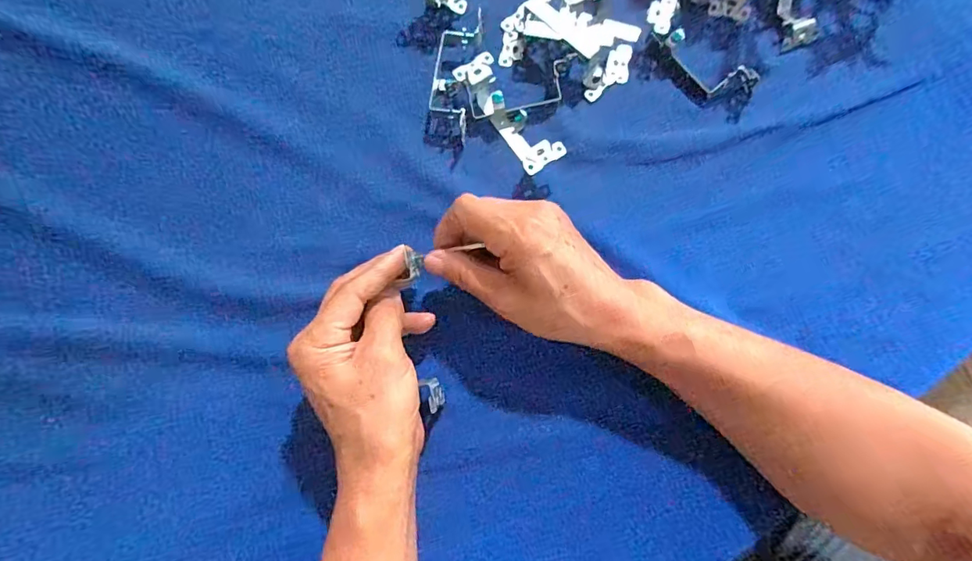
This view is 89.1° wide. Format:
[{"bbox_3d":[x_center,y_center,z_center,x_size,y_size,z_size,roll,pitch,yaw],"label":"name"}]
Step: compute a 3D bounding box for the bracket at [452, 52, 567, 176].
[{"bbox_3d":[0.017,-0.123,0.381,0.031,0.029,0.103,-33,78,-7],"label":"bracket"}]

